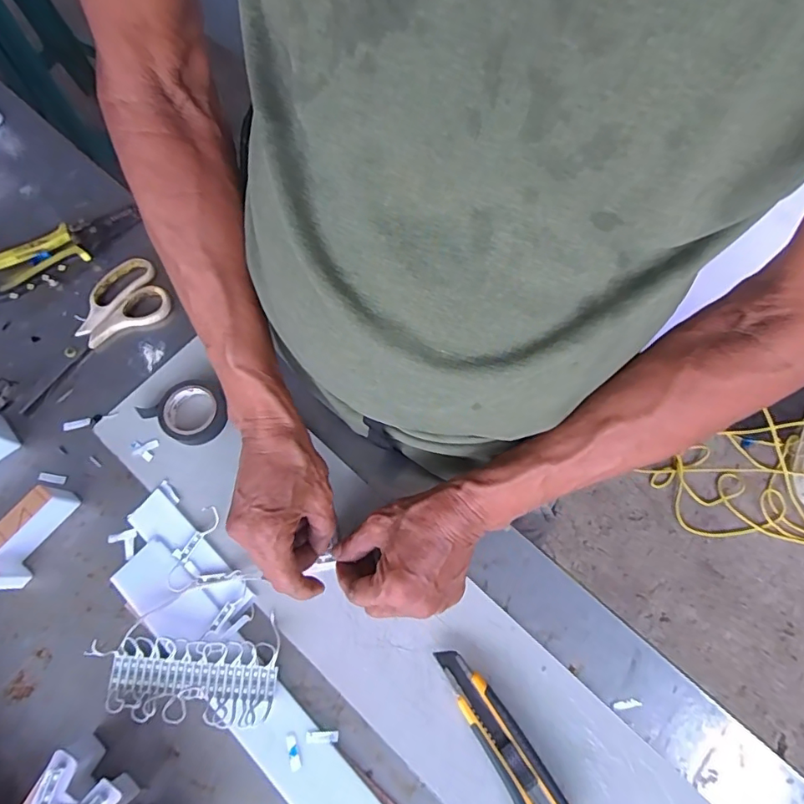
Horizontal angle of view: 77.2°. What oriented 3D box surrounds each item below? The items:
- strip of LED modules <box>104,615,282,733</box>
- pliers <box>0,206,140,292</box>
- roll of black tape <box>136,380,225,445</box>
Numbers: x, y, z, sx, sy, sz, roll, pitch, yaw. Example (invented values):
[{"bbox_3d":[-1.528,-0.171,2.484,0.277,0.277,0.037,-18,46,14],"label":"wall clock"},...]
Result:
[{"bbox_3d":[-0.169,0.224,0.407,0.132,0.012,0.064,0,71,-1],"label":"strip of LED modules"},{"bbox_3d":[-0.361,-0.172,0.541,0.151,0.016,0.061,-34,75,-12],"label":"pliers"},{"bbox_3d":[-0.202,0.006,0.474,0.078,0.022,0.058,32,73,10],"label":"roll of black tape"}]

